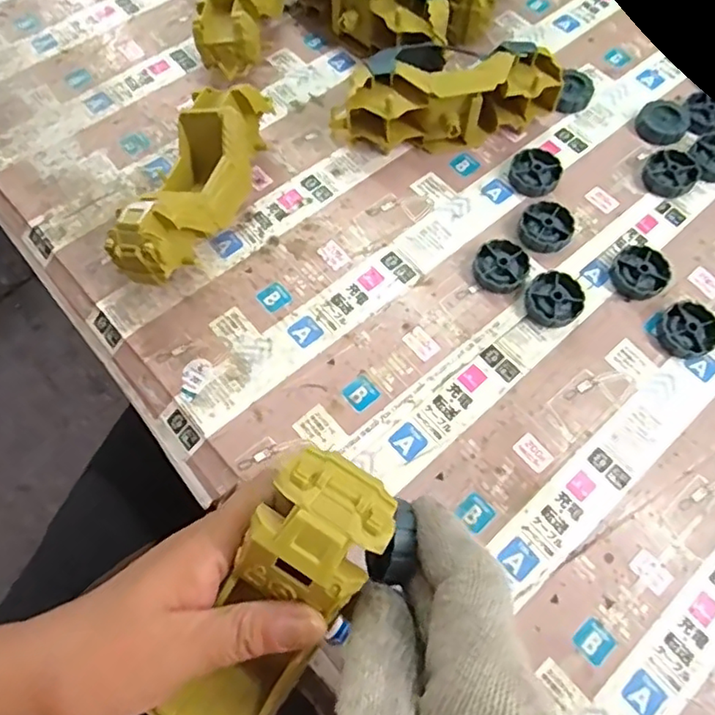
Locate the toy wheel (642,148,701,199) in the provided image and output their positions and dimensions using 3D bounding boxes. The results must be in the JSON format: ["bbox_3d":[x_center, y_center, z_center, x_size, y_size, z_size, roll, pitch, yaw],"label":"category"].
[{"bbox_3d":[0.242,-0.143,0.453,0.038,0.010,0.042,39,71,15],"label":"toy wheel"}]

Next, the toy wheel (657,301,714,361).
[{"bbox_3d":[0.229,-0.020,0.404,0.037,0.013,0.042,40,71,16],"label":"toy wheel"}]

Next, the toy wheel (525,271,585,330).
[{"bbox_3d":[0.137,-0.041,0.409,0.040,0.009,0.037,0,66,0],"label":"toy wheel"}]

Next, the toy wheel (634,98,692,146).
[{"bbox_3d":[0.247,-0.190,0.475,0.038,0.011,0.039,0,66,0],"label":"toy wheel"}]

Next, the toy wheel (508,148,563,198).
[{"bbox_3d":[0.137,-0.142,0.456,0.038,0.013,0.042,22,68,9],"label":"toy wheel"}]

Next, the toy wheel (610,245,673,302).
[{"bbox_3d":[0.202,-0.060,0.421,0.037,0.013,0.038,0,66,0],"label":"toy wheel"}]

